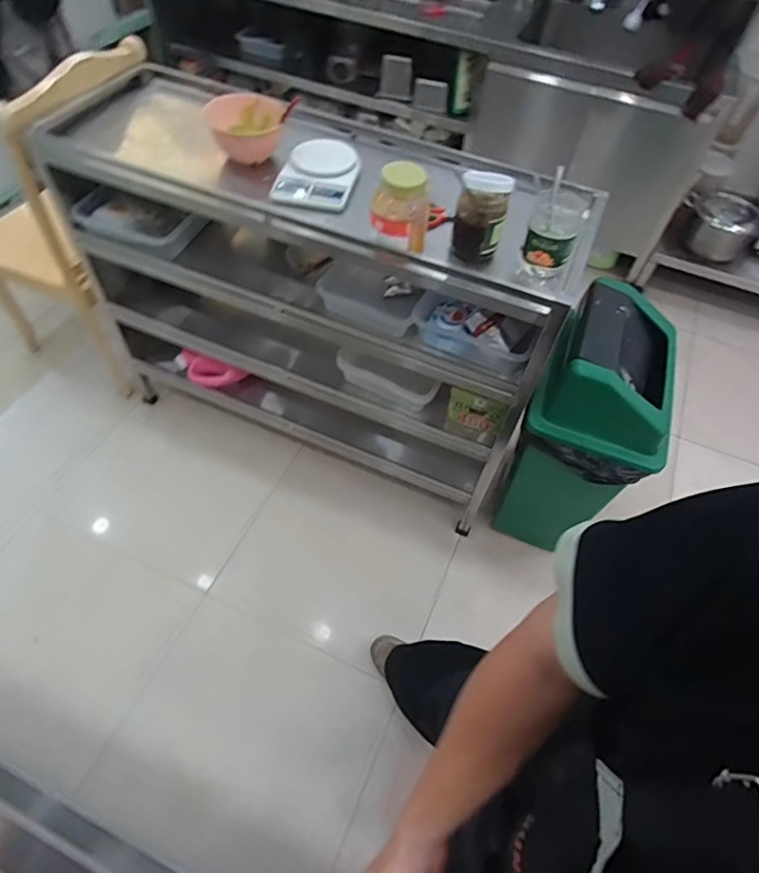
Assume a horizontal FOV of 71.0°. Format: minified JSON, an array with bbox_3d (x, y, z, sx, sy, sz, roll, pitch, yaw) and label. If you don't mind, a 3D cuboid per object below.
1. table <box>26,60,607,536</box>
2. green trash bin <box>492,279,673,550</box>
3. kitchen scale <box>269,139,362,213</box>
[{"bbox_3d":[-0.163,-0.376,1.429,1.162,0.925,0.418,21,56,10],"label":"table"},{"bbox_3d":[0.529,0.009,1.427,0.284,0.747,0.400,24,57,12],"label":"green trash bin"},{"bbox_3d":[-0.125,-0.558,1.120,0.161,0.030,0.213,14,55,5],"label":"kitchen scale"}]

